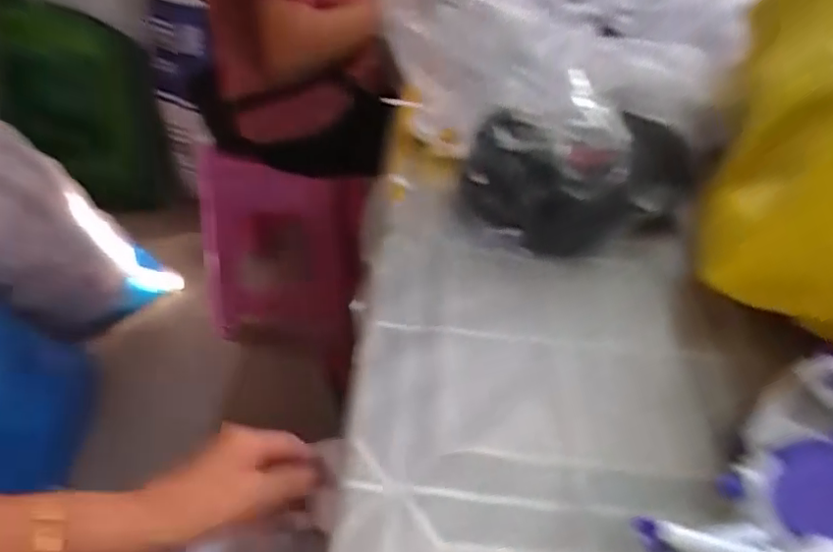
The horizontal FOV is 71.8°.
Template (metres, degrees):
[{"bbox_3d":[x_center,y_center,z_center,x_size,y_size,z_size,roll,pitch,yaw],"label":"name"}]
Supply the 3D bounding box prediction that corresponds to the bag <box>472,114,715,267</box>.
[{"bbox_3d":[0.154,-0.077,0.522,0.219,0.106,0.087,2,42,1],"label":"bag"}]

